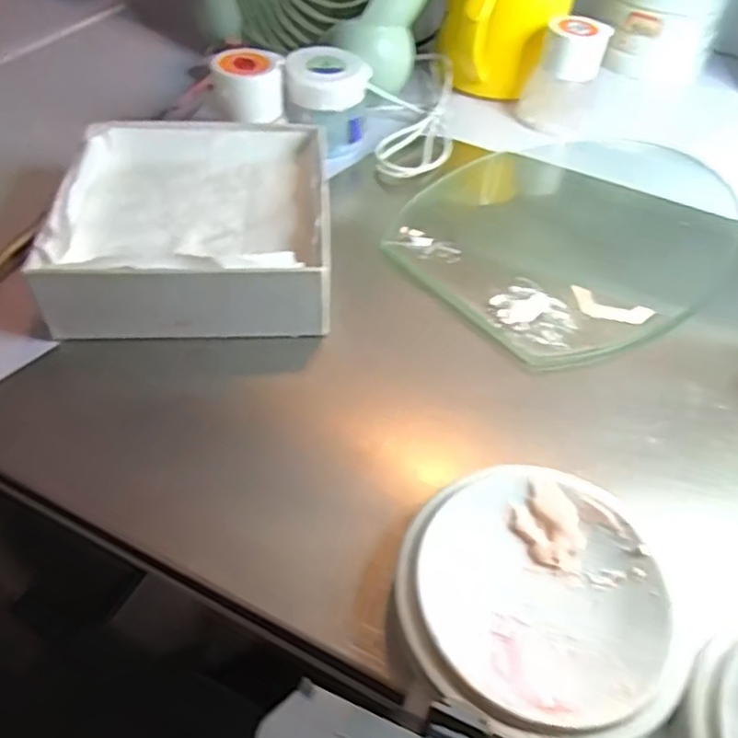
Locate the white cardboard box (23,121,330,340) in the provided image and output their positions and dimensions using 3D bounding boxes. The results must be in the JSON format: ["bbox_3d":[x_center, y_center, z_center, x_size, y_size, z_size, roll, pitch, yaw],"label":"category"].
[{"bbox_3d":[-0.083,-0.076,0.322,0.121,0.043,0.141,0,49,-4],"label":"white cardboard box"}]

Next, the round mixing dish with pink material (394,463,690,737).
[{"bbox_3d":[0.055,0.077,0.213,0.087,0.024,0.086,2,49,-2],"label":"round mixing dish with pink material"}]

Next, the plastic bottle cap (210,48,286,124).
[{"bbox_3d":[-0.067,-0.158,0.359,0.038,0.031,0.031,0,49,-3],"label":"plastic bottle cap"}]

